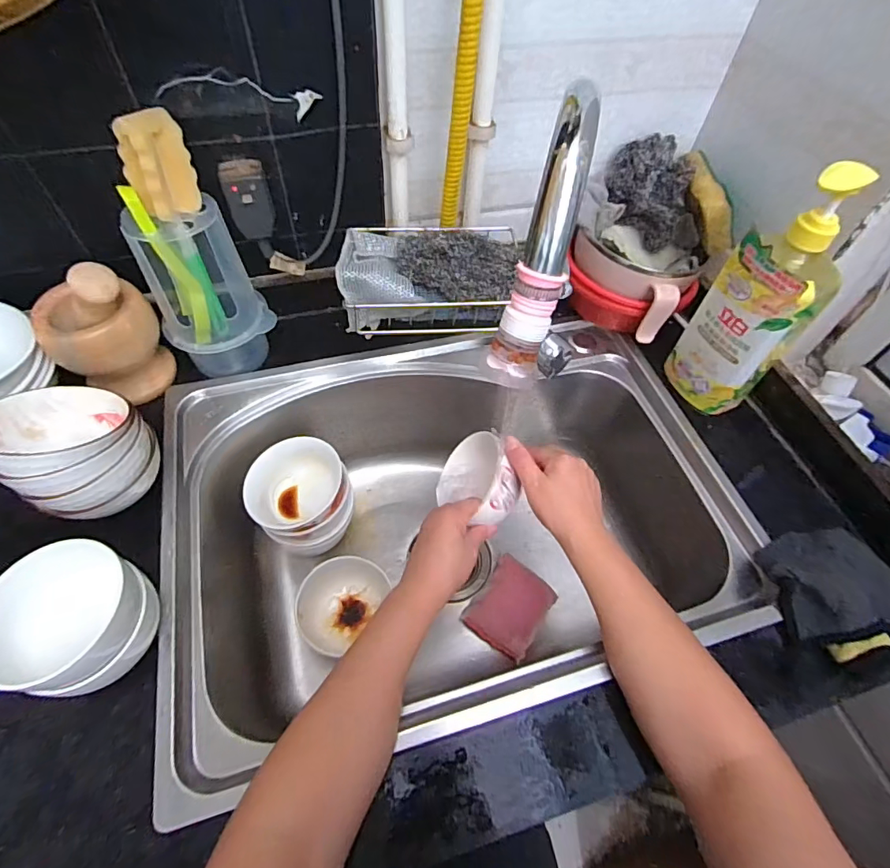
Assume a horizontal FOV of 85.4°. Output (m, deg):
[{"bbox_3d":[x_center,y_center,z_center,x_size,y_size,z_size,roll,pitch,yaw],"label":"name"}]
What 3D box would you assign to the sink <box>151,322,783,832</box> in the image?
[{"bbox_3d":[0.002,0.103,0.602,0.569,0.224,0.431,-12,58,-11],"label":"sink"}]

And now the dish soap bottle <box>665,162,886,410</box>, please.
[{"bbox_3d":[0.319,-0.129,0.492,0.054,0.258,0.096,-29,63,-20],"label":"dish soap bottle"}]

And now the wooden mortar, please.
[{"bbox_3d":[-0.363,-0.111,0.508,0.106,0.151,0.097,-37,66,-24],"label":"wooden mortar"}]

